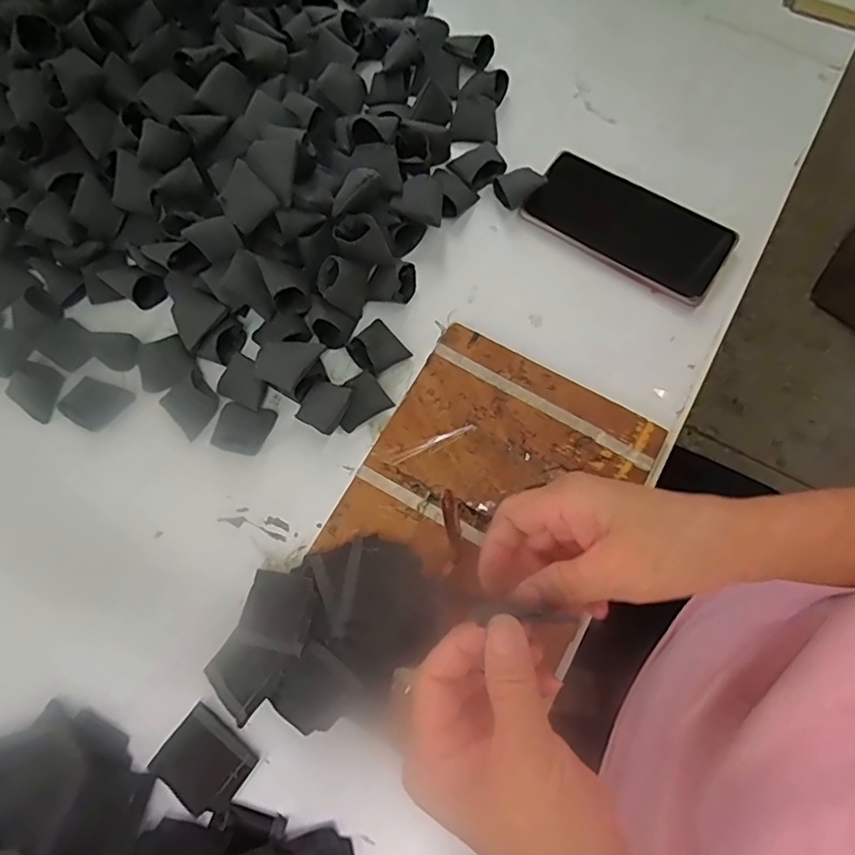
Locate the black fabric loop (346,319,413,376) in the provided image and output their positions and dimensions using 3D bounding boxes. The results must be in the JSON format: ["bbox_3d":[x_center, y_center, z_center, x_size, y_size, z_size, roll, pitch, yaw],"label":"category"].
[{"bbox_3d":[-0.038,-0.061,0.428,0.037,0.022,0.038,-41,76,-10],"label":"black fabric loop"}]

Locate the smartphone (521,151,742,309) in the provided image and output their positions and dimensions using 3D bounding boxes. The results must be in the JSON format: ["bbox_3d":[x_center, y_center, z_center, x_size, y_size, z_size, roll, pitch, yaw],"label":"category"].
[{"bbox_3d":[0.162,-0.164,0.461,0.160,0.011,0.079,34,75,10],"label":"smartphone"}]

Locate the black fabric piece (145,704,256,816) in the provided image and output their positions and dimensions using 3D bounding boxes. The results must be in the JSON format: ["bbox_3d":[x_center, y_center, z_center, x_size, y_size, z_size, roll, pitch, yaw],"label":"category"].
[{"bbox_3d":[-0.141,0.211,0.357,0.053,0.004,0.048,37,77,12],"label":"black fabric piece"}]

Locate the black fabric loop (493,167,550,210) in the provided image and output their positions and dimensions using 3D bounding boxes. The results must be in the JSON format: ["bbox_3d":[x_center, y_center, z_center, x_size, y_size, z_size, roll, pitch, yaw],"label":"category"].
[{"bbox_3d":[0.075,-0.199,0.471,0.033,0.026,0.030,-31,75,-7],"label":"black fabric loop"}]

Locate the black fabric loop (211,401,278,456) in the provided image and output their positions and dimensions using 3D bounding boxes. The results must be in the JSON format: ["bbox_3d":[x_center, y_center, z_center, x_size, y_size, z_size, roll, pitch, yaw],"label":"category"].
[{"bbox_3d":[-0.137,0.001,0.422,0.040,0.008,0.036,12,74,5],"label":"black fabric loop"}]

